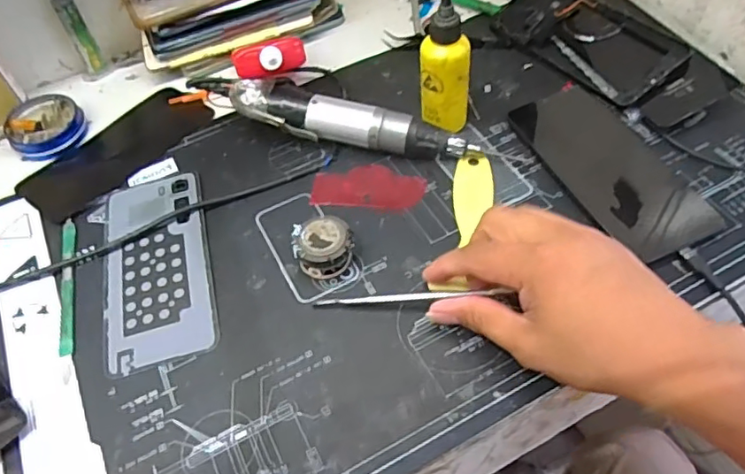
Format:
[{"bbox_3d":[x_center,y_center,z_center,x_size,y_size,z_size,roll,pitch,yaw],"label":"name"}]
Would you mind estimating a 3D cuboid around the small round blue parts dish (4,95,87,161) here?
[{"bbox_3d":[-0.285,-0.097,0.489,0.060,0.021,0.067,-40,60,-21],"label":"small round blue parts dish"}]

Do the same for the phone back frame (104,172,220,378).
[{"bbox_3d":[-0.154,0.018,0.402,0.073,0.004,0.159,-15,55,-5],"label":"phone back frame"}]

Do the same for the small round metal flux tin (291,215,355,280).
[{"bbox_3d":[-0.033,0.008,0.384,0.039,0.024,0.036,-3,55,4],"label":"small round metal flux tin"}]

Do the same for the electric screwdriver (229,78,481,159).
[{"bbox_3d":[-0.017,-0.086,0.439,0.187,0.045,0.033,14,57,15],"label":"electric screwdriver"}]

